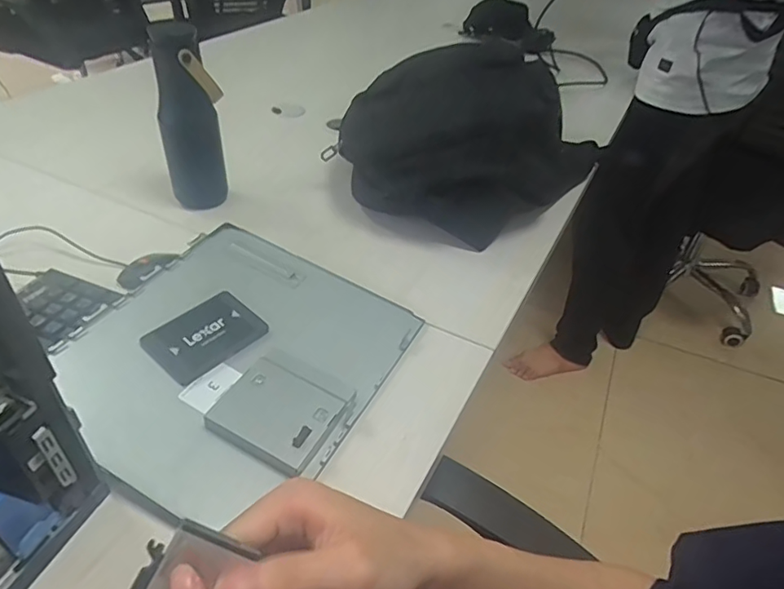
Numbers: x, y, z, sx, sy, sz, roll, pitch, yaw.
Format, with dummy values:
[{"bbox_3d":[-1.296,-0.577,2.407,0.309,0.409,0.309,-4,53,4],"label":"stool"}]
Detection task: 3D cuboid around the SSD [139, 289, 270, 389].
[{"bbox_3d":[-0.178,0.037,0.512,0.068,0.010,0.098,30,46,28],"label":"SSD"}]

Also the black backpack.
[{"bbox_3d":[0.111,-0.249,0.784,0.296,0.173,0.400,30,46,28],"label":"black backpack"}]

